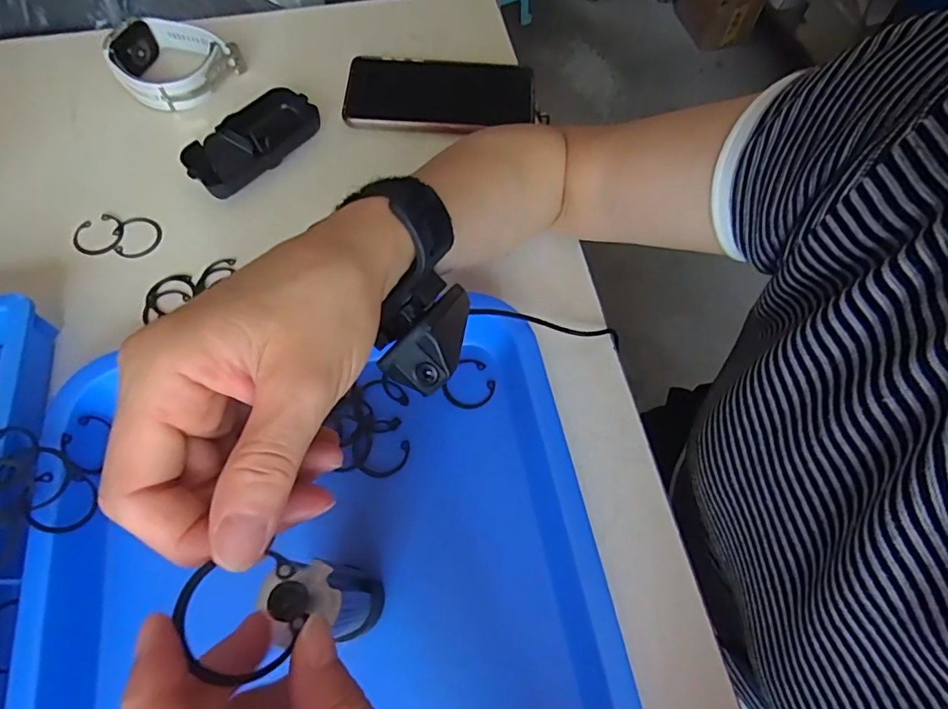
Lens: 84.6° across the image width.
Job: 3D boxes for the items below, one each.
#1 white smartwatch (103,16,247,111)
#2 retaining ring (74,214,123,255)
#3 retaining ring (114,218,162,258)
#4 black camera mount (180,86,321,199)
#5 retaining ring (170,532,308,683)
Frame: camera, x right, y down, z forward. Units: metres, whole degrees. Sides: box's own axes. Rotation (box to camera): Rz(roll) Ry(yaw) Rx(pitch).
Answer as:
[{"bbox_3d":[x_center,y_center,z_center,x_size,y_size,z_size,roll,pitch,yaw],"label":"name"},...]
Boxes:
[{"bbox_3d":[-0.269,-0.258,0.462,0.089,0.033,0.087,28,68,10],"label":"white smartwatch"},{"bbox_3d":[-0.292,-0.094,0.405,0.036,0.004,0.037,1,66,-2],"label":"retaining ring"},{"bbox_3d":[-0.262,-0.093,0.407,0.036,0.004,0.040,-18,68,-10],"label":"retaining ring"},{"bbox_3d":[-0.182,-0.174,0.430,0.052,0.025,0.111,36,69,13],"label":"black camera mount"},{"bbox_3d":[-0.067,0.074,0.153,0.036,0.004,0.033,12,66,-30],"label":"retaining ring"}]

